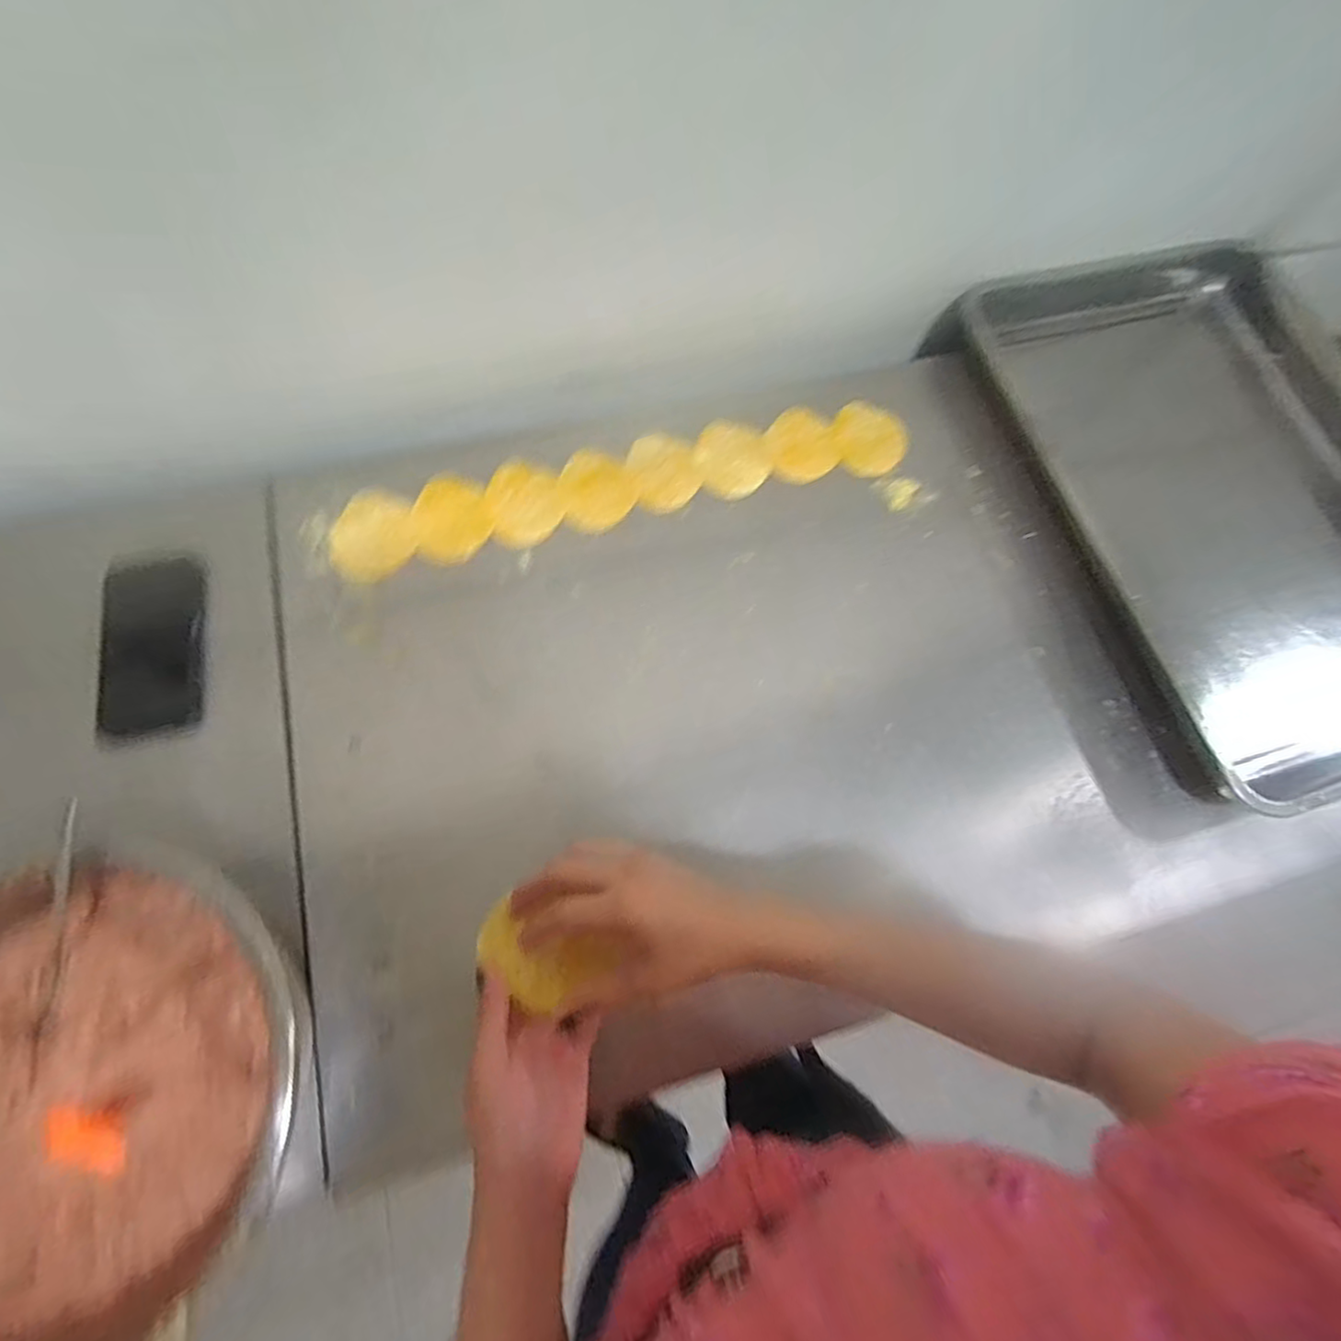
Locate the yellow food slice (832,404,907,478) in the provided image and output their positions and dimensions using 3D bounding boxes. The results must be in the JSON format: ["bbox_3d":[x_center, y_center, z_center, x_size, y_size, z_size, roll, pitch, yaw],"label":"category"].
[{"bbox_3d":[0.211,-0.247,0.661,0.080,0.004,0.090,26,73,6],"label":"yellow food slice"}]

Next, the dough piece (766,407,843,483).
[{"bbox_3d":[0.137,-0.239,0.656,0.071,0.007,0.090,-10,73,-6],"label":"dough piece"}]

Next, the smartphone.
[{"bbox_3d":[-0.452,-0.021,0.543,0.080,0.014,0.162,-6,74,-17],"label":"smartphone"}]

